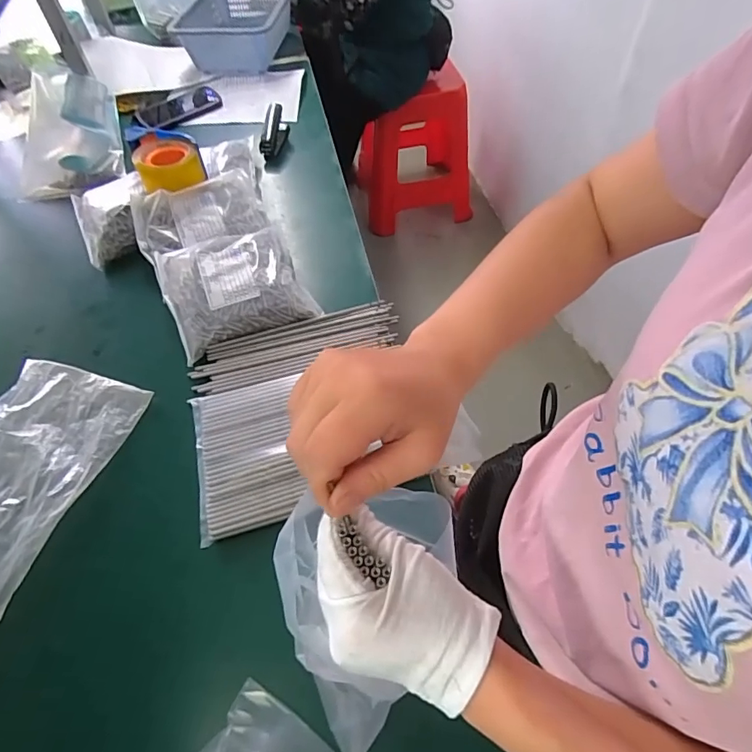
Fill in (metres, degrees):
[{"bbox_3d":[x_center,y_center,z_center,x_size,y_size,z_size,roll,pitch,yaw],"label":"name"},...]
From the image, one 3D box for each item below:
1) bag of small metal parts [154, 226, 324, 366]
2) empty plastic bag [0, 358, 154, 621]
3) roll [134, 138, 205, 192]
[{"bbox_3d":[-0.205,-0.134,0.696,0.191,0.054,0.181,-22,57,-11],"label":"bag of small metal parts"},{"bbox_3d":[-0.426,0.111,0.564,0.179,0.016,0.289,14,58,12],"label":"empty plastic bag"},{"bbox_3d":[-0.336,-0.343,0.779,0.095,0.045,0.095,-2,56,2],"label":"roll"}]

